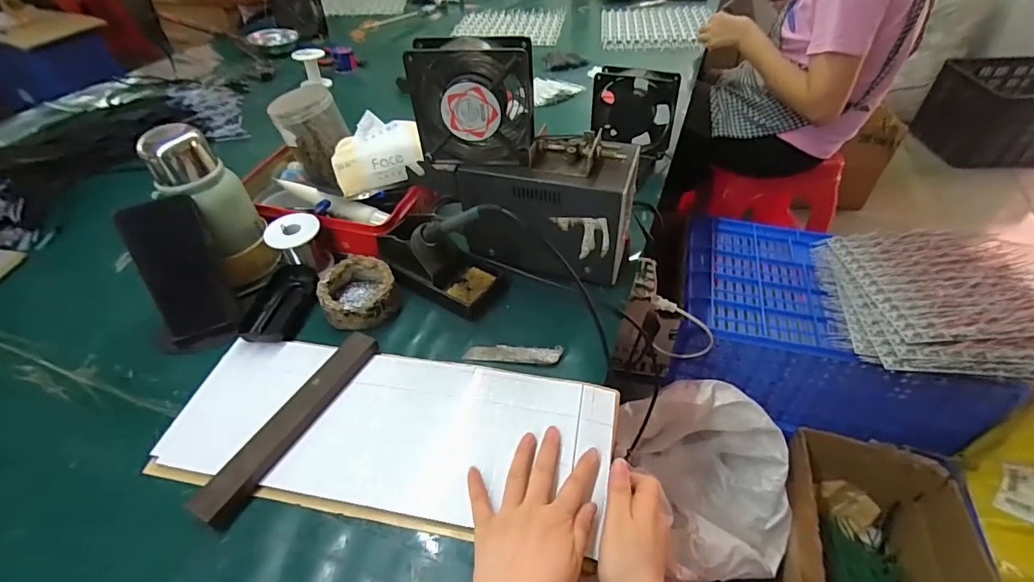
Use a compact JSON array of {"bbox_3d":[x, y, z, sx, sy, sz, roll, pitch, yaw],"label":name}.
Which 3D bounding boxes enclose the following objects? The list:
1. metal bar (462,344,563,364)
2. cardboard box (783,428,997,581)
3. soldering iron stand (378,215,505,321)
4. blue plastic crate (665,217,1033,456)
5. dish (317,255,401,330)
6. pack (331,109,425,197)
[{"bbox_3d":[-0.004,0.067,0.517,0.101,0.004,0.019,0,59,5],"label":"metal bar"},{"bbox_3d":[0.611,0.482,0.860,0.291,0.246,0.368,8,45,10],"label":"cardboard box"},{"bbox_3d":[-0.095,-0.037,0.578,0.150,0.077,0.072,20,49,21],"label":"soldering iron stand"},{"bbox_3d":[0.621,0.074,1.050,0.559,0.235,0.415,5,45,7],"label":"blue plastic crate"},{"bbox_3d":[-0.183,0.001,0.571,0.082,0.038,0.090,-1,45,1],"label":"dish"},{"bbox_3d":[-0.189,-0.180,0.641,0.114,0.064,0.075,-11,45,-10],"label":"pack"}]

